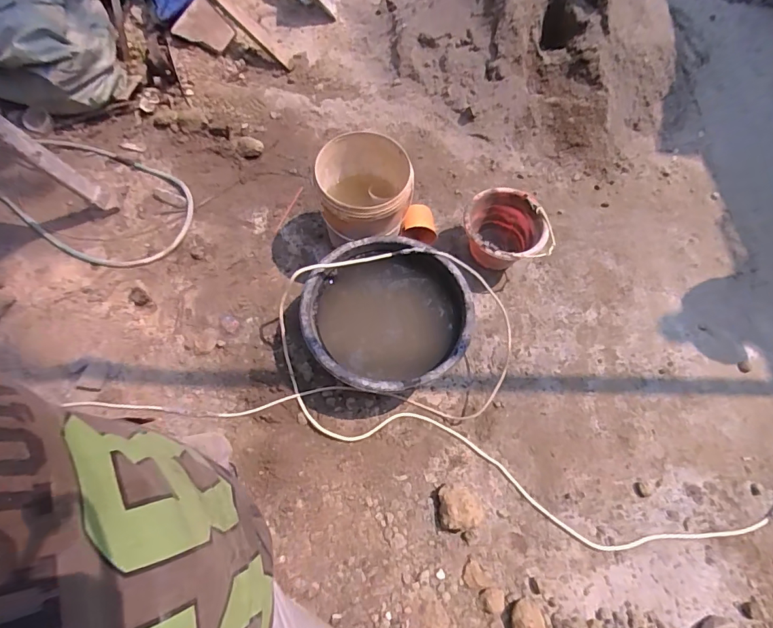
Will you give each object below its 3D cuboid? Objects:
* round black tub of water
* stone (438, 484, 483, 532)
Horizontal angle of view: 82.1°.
[{"bbox_3d":[0.003,0.013,1.452,0.515,0.242,0.507,1,64,-3],"label":"round black tub of water"},{"bbox_3d":[0.215,0.560,1.289,0.123,0.099,0.125,-4,65,-6],"label":"stone"}]

